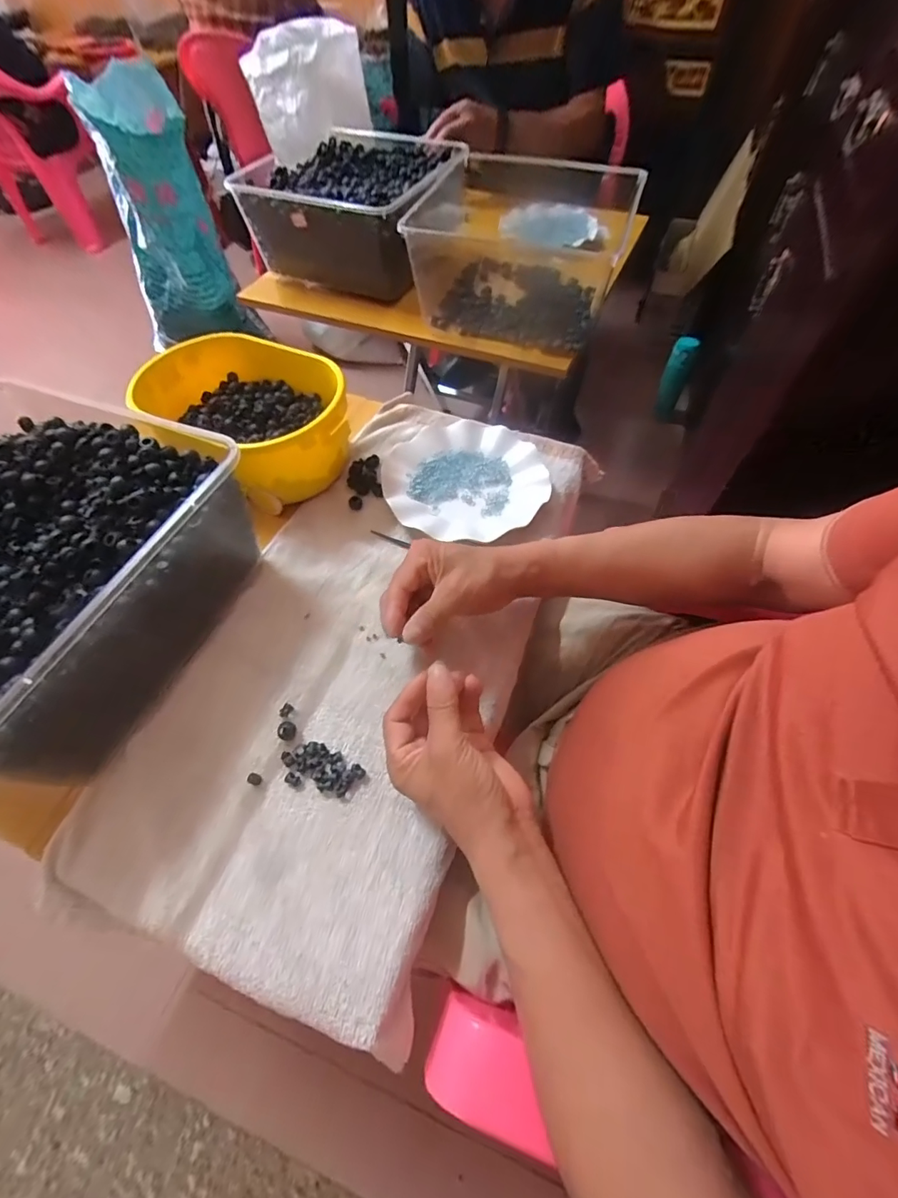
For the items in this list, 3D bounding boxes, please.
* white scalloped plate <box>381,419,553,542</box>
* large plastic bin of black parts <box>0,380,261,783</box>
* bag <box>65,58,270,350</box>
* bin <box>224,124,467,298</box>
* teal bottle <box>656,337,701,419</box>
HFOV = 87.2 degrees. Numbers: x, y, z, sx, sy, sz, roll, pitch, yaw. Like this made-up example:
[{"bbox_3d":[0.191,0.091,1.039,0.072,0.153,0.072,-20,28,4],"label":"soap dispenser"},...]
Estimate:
[{"bbox_3d":[0.016,-0.144,0.558,0.185,0.034,0.163,-11,58,-5],"label":"white scalloped plate"},{"bbox_3d":[-0.353,-0.016,0.419,0.273,0.138,0.285,20,60,14],"label":"large plastic bin of black parts"},{"bbox_3d":[-0.771,-0.984,1.286,0.289,0.558,0.309,-30,61,-17],"label":"bag"},{"bbox_3d":[-0.155,-0.672,0.817,0.295,0.126,0.310,17,59,12],"label":"bin"},{"bbox_3d":[0.608,-0.591,1.264,0.071,0.220,0.060,17,59,12],"label":"teal bottle"}]

